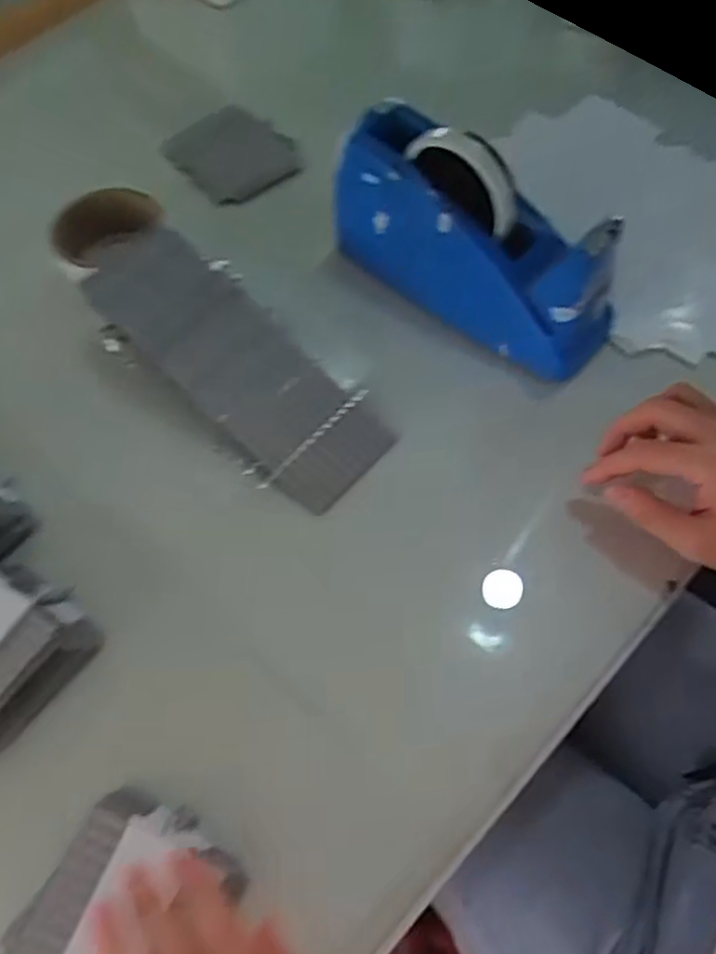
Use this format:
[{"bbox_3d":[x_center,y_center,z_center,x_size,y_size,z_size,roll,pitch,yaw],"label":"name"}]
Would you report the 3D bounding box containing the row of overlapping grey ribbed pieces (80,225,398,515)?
[{"bbox_3d":[-0.081,-0.078,0.500,0.224,0.018,0.092,44,70,4],"label":"row of overlapping grey ribbed pieces"}]

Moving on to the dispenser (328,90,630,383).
[{"bbox_3d":[0.077,-0.169,0.511,0.206,0.113,0.067,35,68,20],"label":"dispenser"}]

